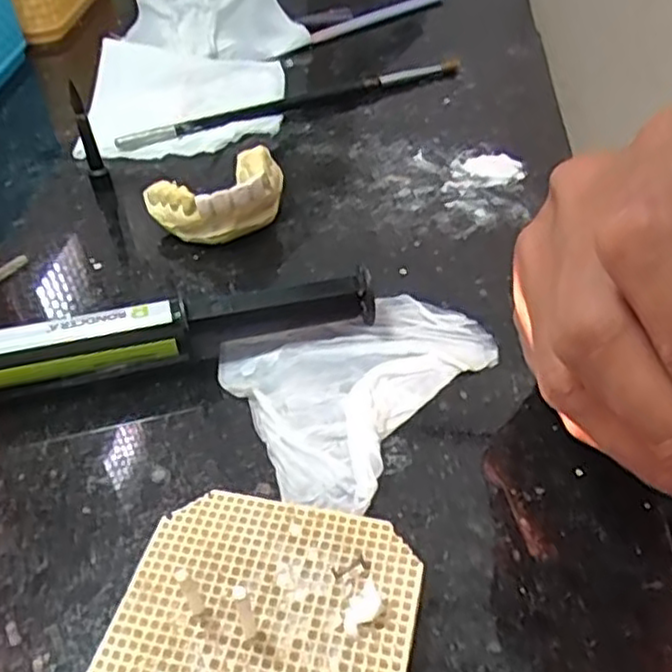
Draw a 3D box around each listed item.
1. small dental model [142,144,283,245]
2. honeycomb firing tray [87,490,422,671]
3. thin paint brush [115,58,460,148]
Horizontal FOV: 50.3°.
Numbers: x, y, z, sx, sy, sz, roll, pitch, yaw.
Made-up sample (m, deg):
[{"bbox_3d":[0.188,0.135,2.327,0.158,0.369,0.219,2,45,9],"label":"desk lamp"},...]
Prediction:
[{"bbox_3d":[-0.044,-0.055,0.284,0.053,0.026,0.035,-25,47,-25],"label":"small dental model"},{"bbox_3d":[-0.017,0.068,0.160,0.064,0.011,0.066,9,43,11],"label":"honeycomb firing tray"},{"bbox_3d":[-0.018,-0.119,0.366,0.187,0.008,0.012,-22,46,-21],"label":"thin paint brush"}]

